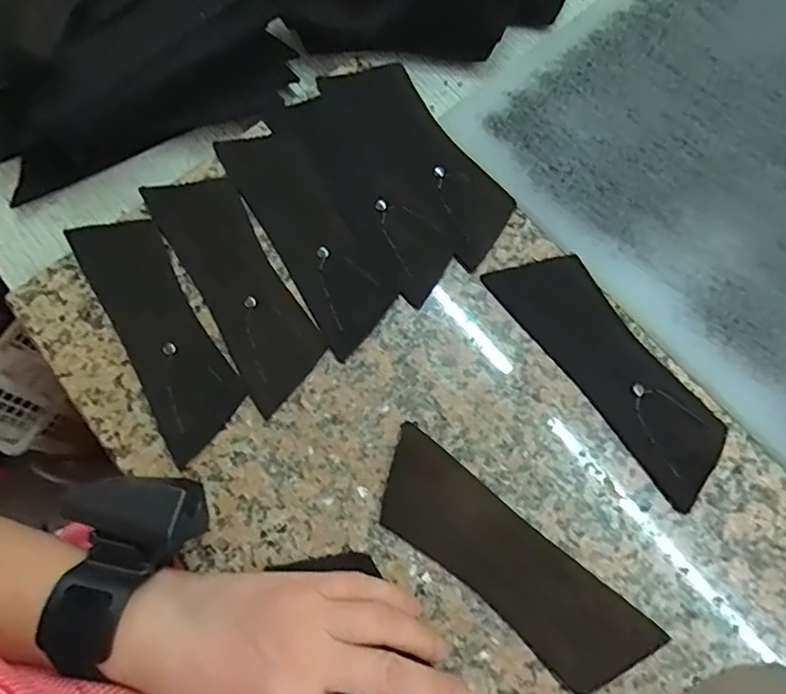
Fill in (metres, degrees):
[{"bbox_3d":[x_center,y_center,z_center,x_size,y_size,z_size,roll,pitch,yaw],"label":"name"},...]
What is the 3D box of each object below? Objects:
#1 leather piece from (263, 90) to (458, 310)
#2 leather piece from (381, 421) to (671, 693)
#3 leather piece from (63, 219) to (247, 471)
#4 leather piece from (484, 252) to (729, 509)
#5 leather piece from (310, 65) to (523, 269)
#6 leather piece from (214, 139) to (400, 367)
[{"bbox_3d":[-0.023,-0.103,0.381,0.049,0.011,0.165,-38,80,-10],"label":"leather piece"},{"bbox_3d":[0.060,0.117,0.315,0.164,0.004,0.051,39,79,12],"label":"leather piece"},{"bbox_3d":[-0.143,-0.013,0.354,0.050,0.006,0.160,-30,77,-7],"label":"leather piece"},{"bbox_3d":[0.130,0.010,0.347,0.052,0.005,0.166,-35,76,-8],"label":"leather piece"},{"bbox_3d":[0.018,-0.133,0.385,0.053,0.006,0.167,-35,76,-8],"label":"leather piece"},{"bbox_3d":[-0.058,-0.075,0.372,0.052,0.009,0.165,-34,76,-3],"label":"leather piece"}]

